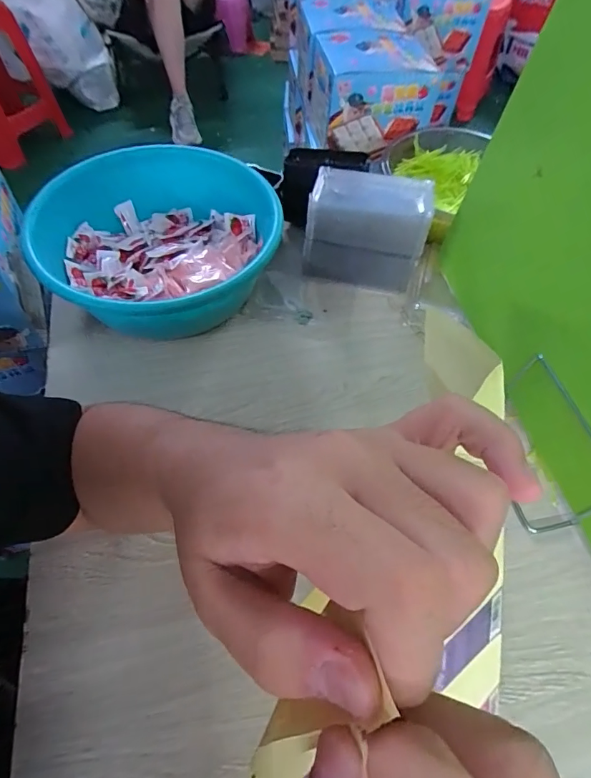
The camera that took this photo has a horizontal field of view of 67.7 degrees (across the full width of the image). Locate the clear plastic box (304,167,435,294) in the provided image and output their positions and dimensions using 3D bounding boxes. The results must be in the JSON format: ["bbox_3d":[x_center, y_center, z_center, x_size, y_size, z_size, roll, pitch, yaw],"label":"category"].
[{"bbox_3d":[0.089,-0.205,0.559,0.138,0.120,0.084,10,57,4],"label":"clear plastic box"}]

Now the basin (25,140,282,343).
[{"bbox_3d":[-0.150,-0.172,0.538,0.247,0.107,0.277,-9,58,-9],"label":"basin"}]

